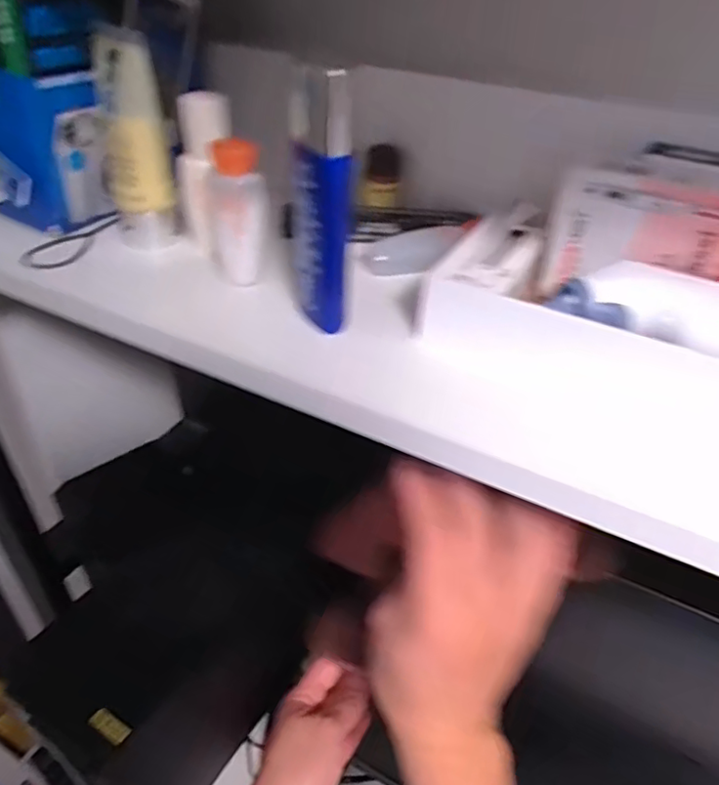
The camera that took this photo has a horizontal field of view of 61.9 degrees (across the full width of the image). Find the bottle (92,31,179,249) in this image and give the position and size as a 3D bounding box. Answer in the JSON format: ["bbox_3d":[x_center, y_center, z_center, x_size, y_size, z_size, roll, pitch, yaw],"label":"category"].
[{"bbox_3d":[-0.115,-0.125,0.309,0.029,0.102,0.030,-11,41,-18],"label":"bottle"}]

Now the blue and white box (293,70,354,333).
[{"bbox_3d":[-0.015,-0.077,0.250,0.022,0.102,0.023,-1,39,-6],"label":"blue and white box"}]

